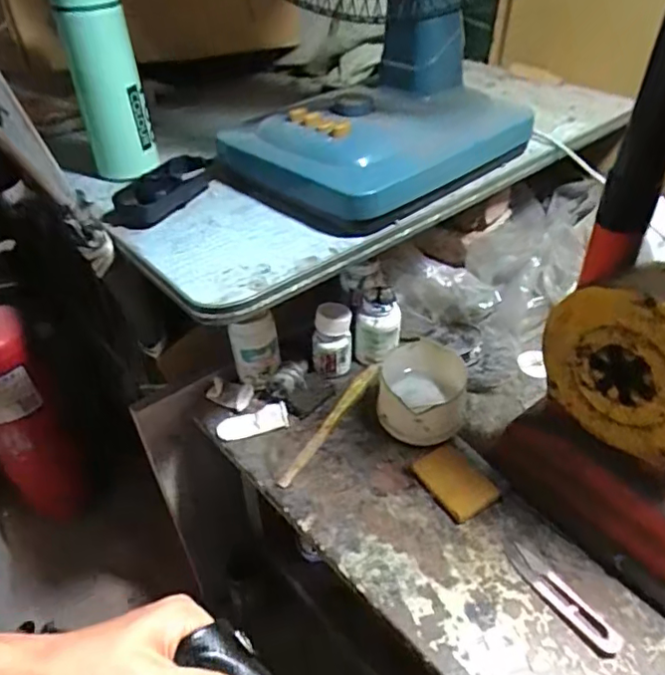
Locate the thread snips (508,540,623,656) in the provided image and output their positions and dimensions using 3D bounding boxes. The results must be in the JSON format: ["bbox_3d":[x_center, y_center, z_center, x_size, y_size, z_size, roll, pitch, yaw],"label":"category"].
[{"bbox_3d":[0.181,0.205,0.450,0.021,0.006,0.100,-25,45,-23],"label":"thread snips"}]

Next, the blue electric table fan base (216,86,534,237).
[{"bbox_3d":[0.040,-0.218,0.606,0.276,0.070,0.230,-33,49,-30],"label":"blue electric table fan base"}]

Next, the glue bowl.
[{"bbox_3d":[0.093,0.057,0.579,0.090,0.053,0.095,-2,41,2],"label":"glue bowl"}]

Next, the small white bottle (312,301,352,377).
[{"bbox_3d":[-0.002,0.004,0.634,0.048,0.077,0.040,-4,41,-1],"label":"small white bottle"}]

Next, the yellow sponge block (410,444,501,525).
[{"bbox_3d":[0.114,0.135,0.533,0.054,0.009,0.071,-25,45,-23],"label":"yellow sponge block"}]

